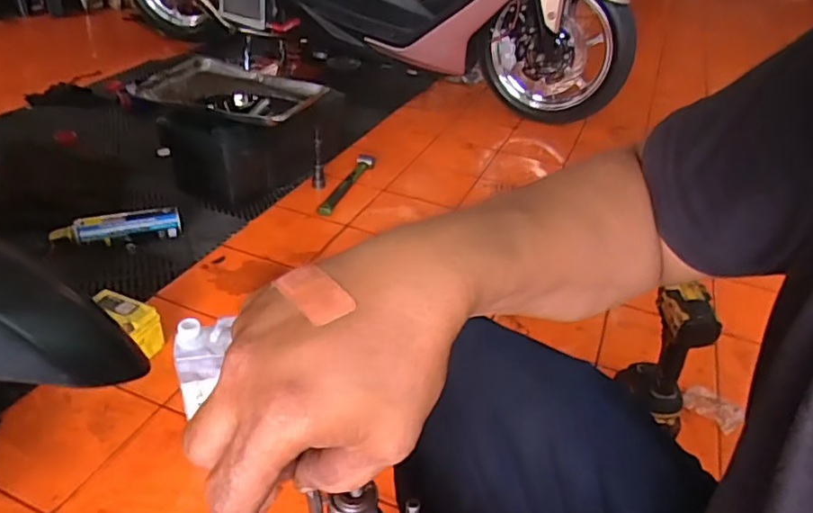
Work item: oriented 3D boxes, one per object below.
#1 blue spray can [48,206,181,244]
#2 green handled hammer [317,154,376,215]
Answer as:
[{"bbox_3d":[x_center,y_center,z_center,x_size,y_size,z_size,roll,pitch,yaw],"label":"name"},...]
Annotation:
[{"bbox_3d":[-0.598,-0.054,1.204,0.246,0.060,0.053,-10,37,-21],"label":"blue spray can"},{"bbox_3d":[-0.153,-0.192,1.495,0.048,0.024,0.334,12,35,11],"label":"green handled hammer"}]

